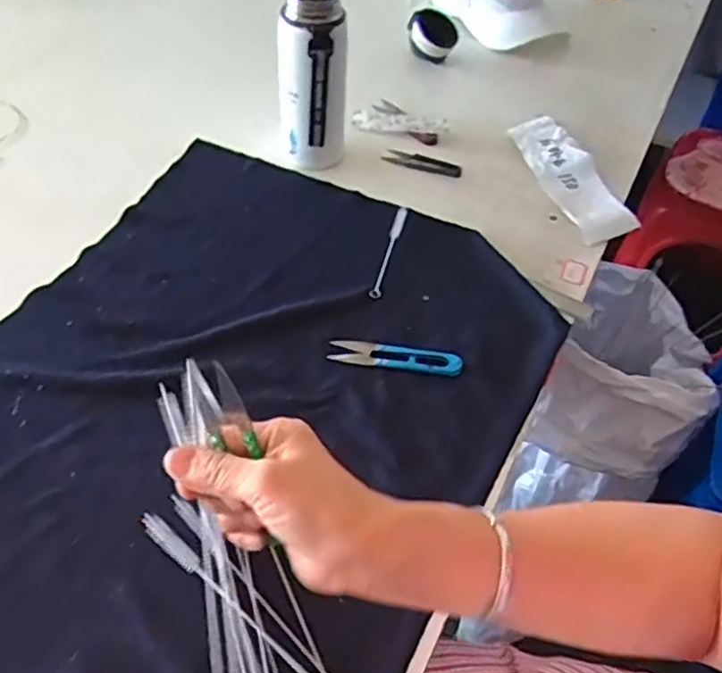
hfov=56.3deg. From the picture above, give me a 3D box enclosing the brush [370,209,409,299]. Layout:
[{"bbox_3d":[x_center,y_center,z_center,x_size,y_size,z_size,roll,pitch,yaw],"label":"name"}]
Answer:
[{"bbox_3d":[0.033,-0.100,0.771,0.014,0.007,0.177,13,47,7],"label":"brush"}]

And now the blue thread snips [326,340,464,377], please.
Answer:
[{"bbox_3d":[0.034,0.020,0.650,0.126,0.015,0.030,9,48,4],"label":"blue thread snips"}]

